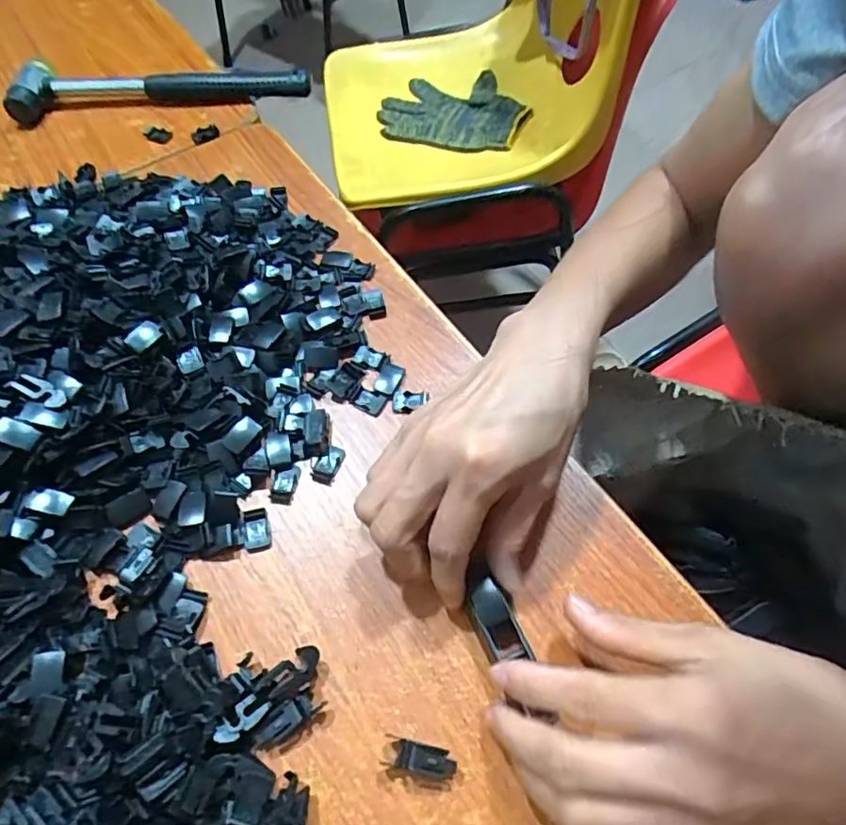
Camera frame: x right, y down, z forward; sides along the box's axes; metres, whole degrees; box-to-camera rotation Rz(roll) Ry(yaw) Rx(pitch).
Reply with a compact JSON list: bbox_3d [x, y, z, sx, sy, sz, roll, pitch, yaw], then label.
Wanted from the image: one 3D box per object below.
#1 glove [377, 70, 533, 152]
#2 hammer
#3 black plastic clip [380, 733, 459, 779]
[{"bbox_3d":[0.045,-0.415,0.775,0.192,0.021,0.145,11,62,8],"label":"glove"},{"bbox_3d":[-0.209,-0.266,0.455,0.230,0.026,0.046,-8,61,-2],"label":"hammer"},{"bbox_3d":[-0.002,0.141,0.232,0.030,0.009,0.011,8,62,6],"label":"black plastic clip"}]

